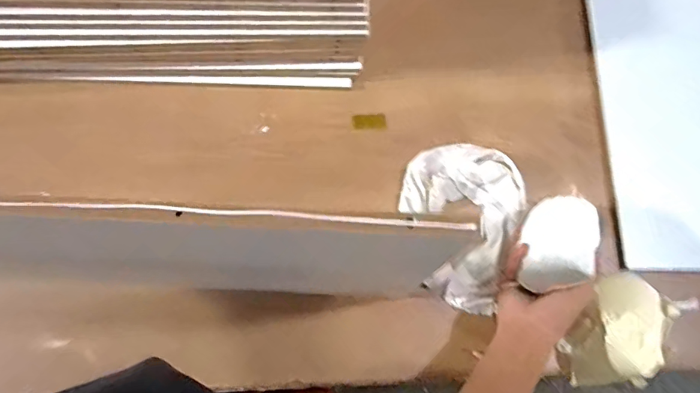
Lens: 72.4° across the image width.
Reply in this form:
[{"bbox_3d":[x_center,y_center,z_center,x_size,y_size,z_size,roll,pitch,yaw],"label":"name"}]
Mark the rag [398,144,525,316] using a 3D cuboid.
[{"bbox_3d":[0.140,0.030,0.619,0.162,0.046,0.214,17,75,3],"label":"rag"}]

